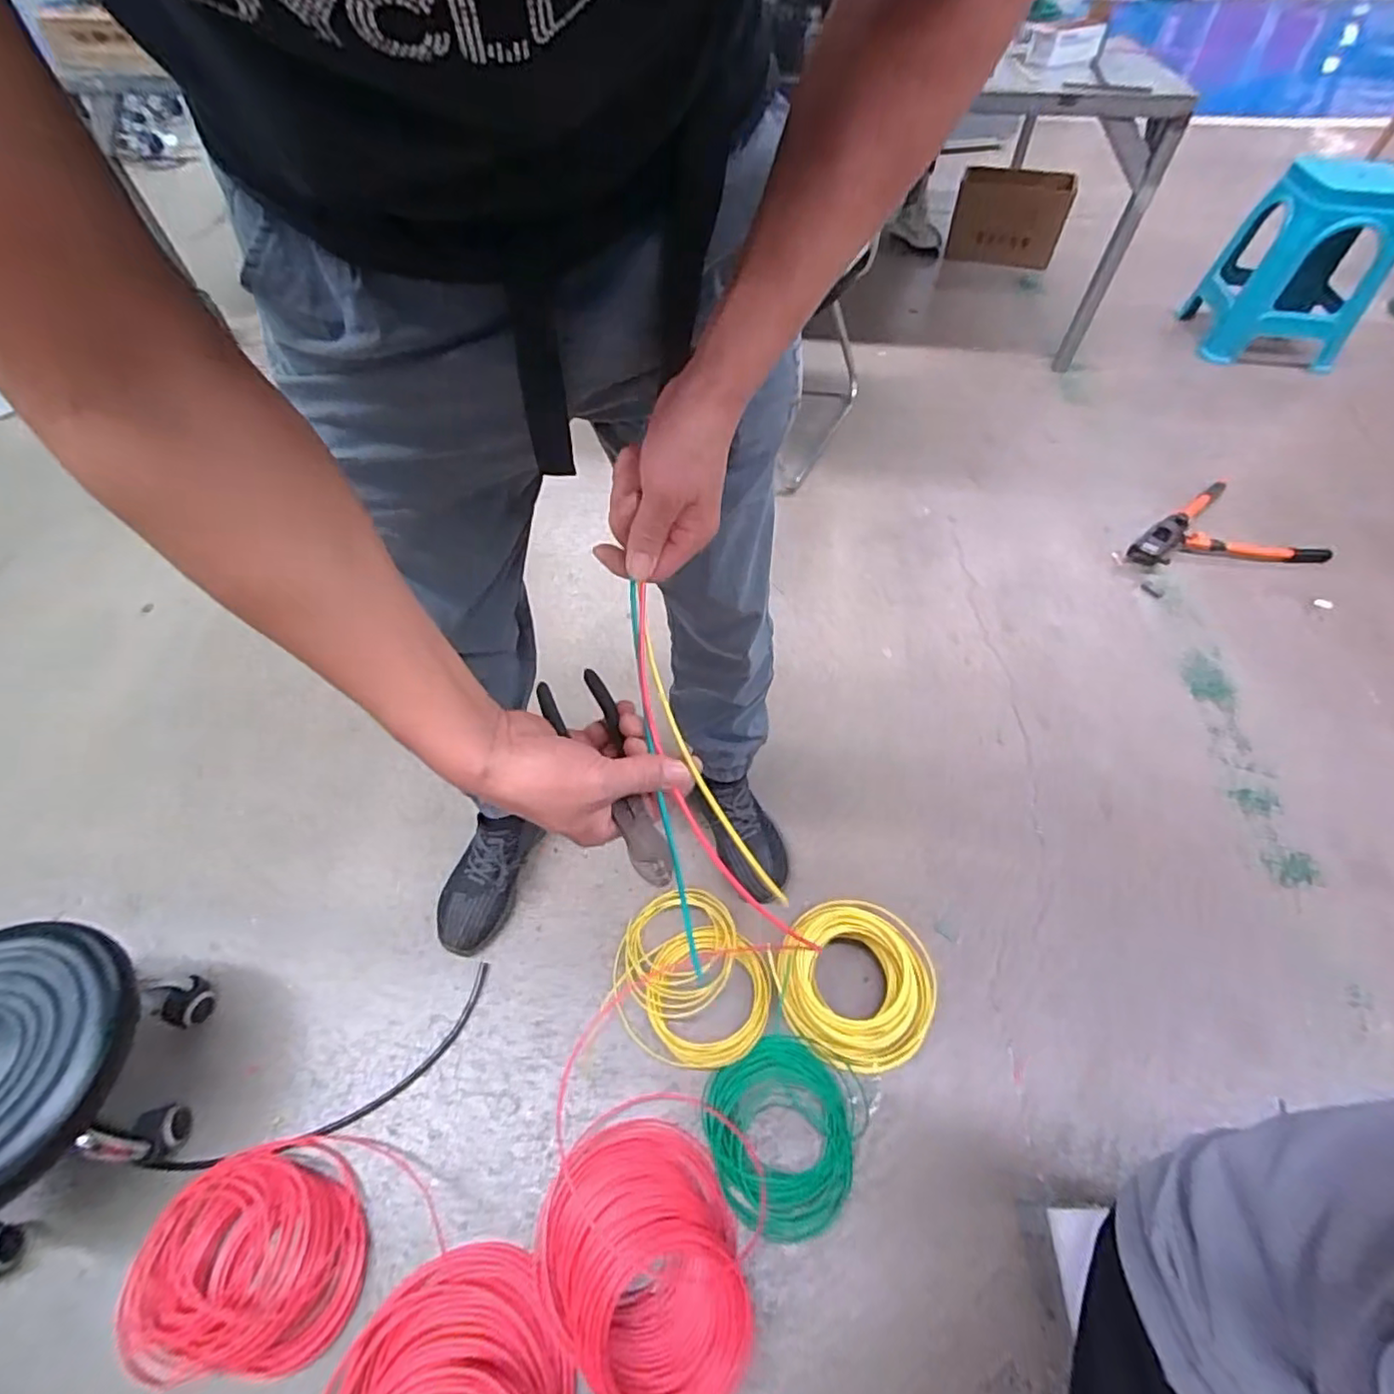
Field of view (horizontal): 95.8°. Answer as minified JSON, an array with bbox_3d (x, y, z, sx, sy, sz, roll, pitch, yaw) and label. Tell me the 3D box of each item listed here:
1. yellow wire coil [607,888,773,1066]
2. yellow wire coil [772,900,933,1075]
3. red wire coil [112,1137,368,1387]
[{"bbox_3d":[-0.020,0.415,0.925,0.219,0.033,0.252,-28,58,-19],"label":"yellow wire coil"},{"bbox_3d":[0.228,0.402,0.893,0.218,0.075,0.218,0,54,0],"label":"yellow wire coil"},{"bbox_3d":[-0.520,0.653,0.740,0.239,0.075,0.208,0,54,1],"label":"red wire coil"}]

